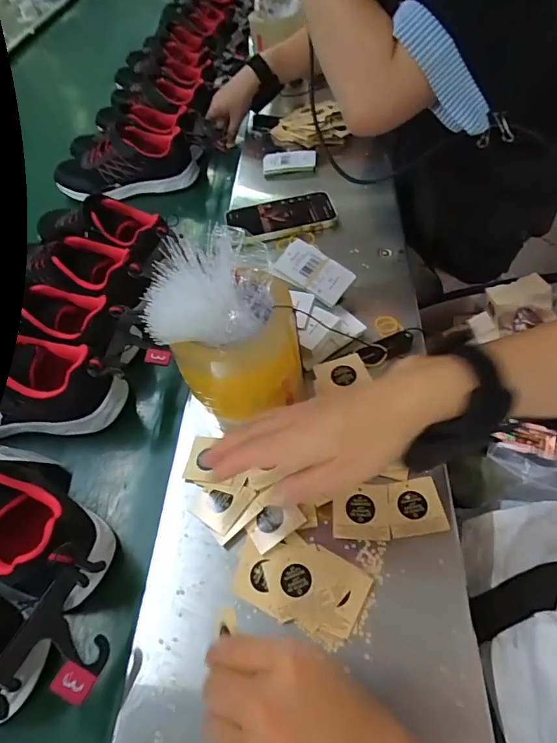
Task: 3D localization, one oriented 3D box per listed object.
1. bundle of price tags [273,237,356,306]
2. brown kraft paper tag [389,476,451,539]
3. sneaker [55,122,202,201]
[{"bbox_3d":[0.039,-0.109,0.504,0.080,0.006,0.054,33,65,6],"label":"bundle of price tags"},{"bbox_3d":[0.108,0.107,0.364,0.043,0.004,0.044,-10,51,3],"label":"brown kraft paper tag"},{"bbox_3d":[-0.263,-0.368,0.785,0.243,0.082,0.105,-4,50,3],"label":"sneaker"}]

